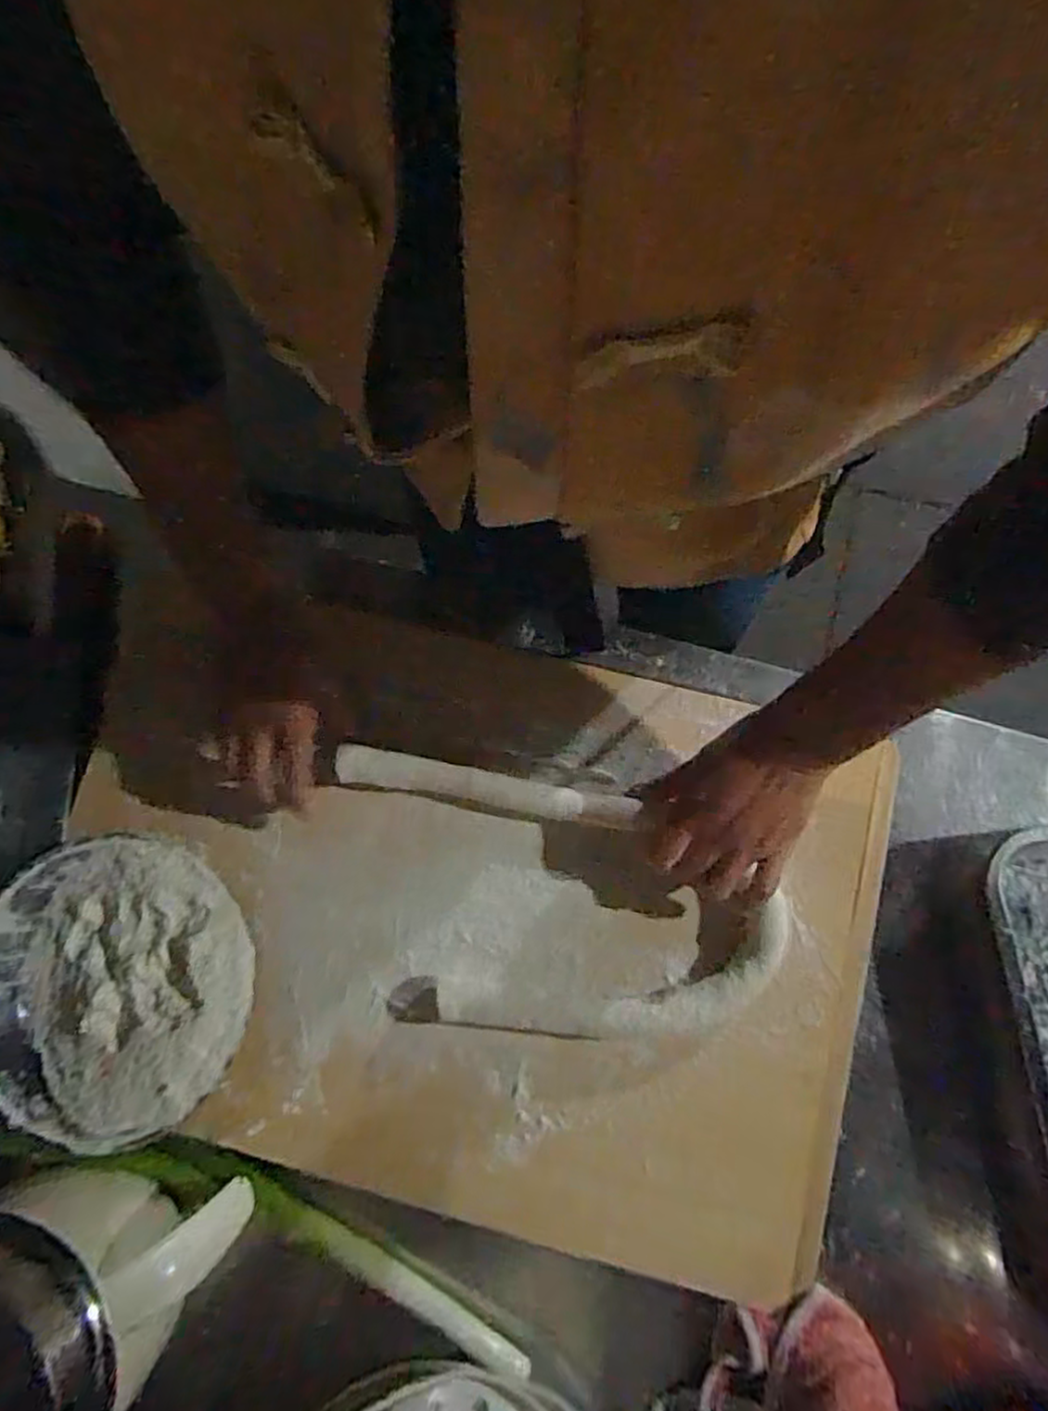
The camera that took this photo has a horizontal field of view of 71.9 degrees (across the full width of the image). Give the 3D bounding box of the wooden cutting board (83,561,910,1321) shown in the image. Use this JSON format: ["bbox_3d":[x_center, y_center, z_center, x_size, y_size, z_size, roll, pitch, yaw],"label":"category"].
[{"bbox_3d":[-0.059,0.134,0.512,0.588,0.026,0.387,12,80,4],"label":"wooden cutting board"}]

